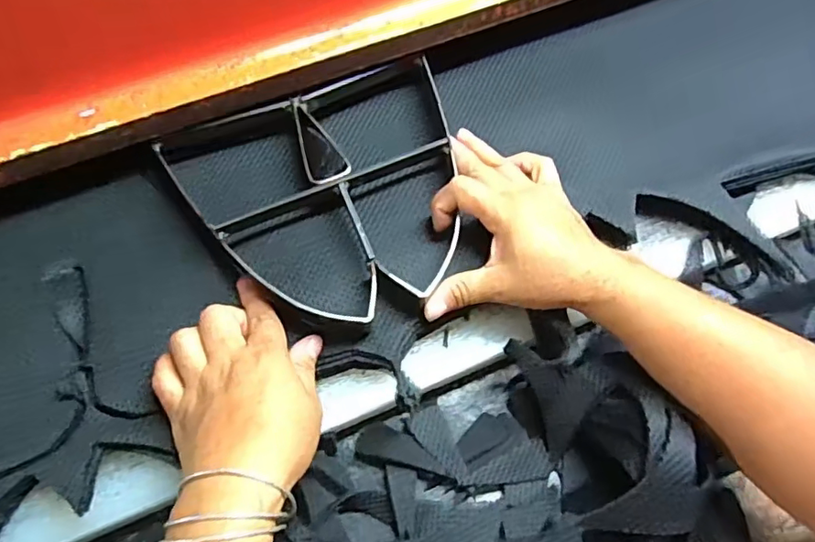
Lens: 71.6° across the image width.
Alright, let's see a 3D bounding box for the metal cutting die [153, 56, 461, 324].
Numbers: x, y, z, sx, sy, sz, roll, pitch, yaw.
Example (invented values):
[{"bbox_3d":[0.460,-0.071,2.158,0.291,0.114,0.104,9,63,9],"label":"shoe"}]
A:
[{"bbox_3d":[-0.056,-0.052,0.411,0.206,0.030,0.193,-17,71,-9],"label":"metal cutting die"}]

